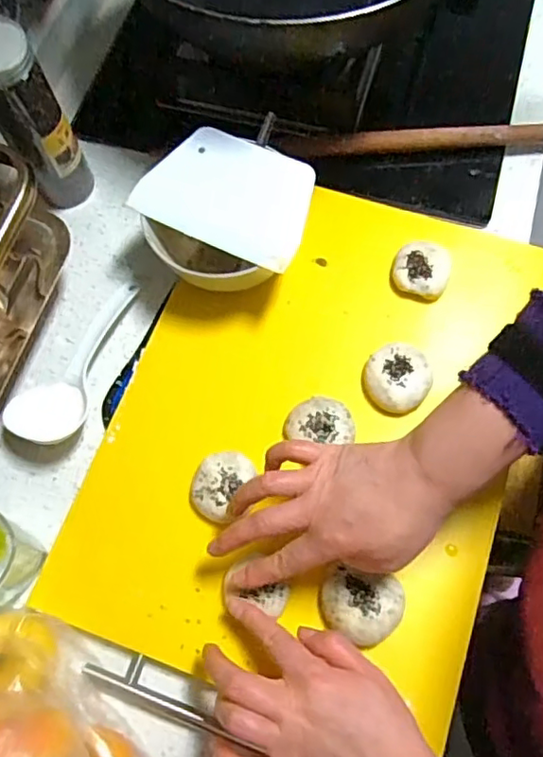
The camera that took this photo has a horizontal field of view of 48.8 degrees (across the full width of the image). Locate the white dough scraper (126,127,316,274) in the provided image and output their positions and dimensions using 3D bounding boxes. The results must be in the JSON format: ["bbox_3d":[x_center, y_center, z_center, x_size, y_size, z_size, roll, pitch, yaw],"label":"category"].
[{"bbox_3d":[-0.033,-0.160,0.512,0.148,0.010,0.104,26,72,11],"label":"white dough scraper"}]

